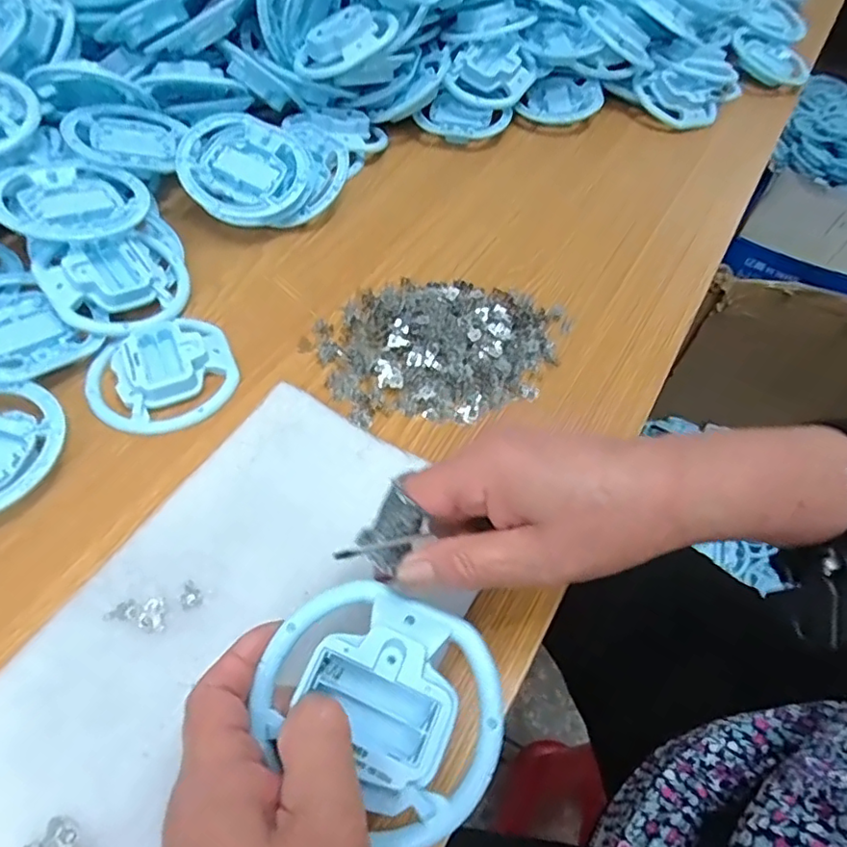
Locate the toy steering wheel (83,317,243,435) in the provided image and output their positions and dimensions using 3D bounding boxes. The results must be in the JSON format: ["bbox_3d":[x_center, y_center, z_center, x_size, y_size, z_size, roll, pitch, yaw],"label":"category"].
[{"bbox_3d":[-0.182,-0.035,0.413,0.100,0.016,0.087,-22,61,-18],"label":"toy steering wheel"}]

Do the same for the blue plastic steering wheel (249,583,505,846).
[{"bbox_3d":[-0.015,0.111,0.244,0.101,0.027,0.083,35,61,17],"label":"blue plastic steering wheel"}]

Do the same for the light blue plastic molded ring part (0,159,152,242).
[{"bbox_3d":[-0.271,-0.172,0.450,0.103,0.026,0.096,2,57,-3],"label":"light blue plastic molded ring part"}]

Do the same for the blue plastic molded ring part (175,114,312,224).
[{"bbox_3d":[-0.154,-0.220,0.515,0.106,0.017,0.101,0,72,-14],"label":"blue plastic molded ring part"}]

